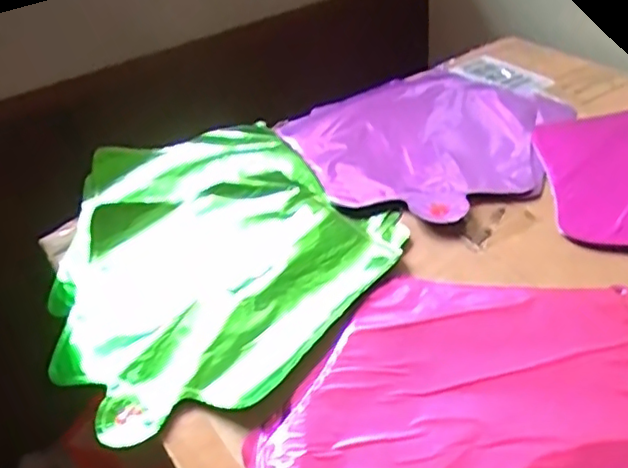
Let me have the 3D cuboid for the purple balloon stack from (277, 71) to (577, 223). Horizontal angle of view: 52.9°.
[{"bbox_3d":[0.107,-0.096,0.596,0.259,0.021,0.243,-25,42,-24],"label":"purple balloon stack"}]

